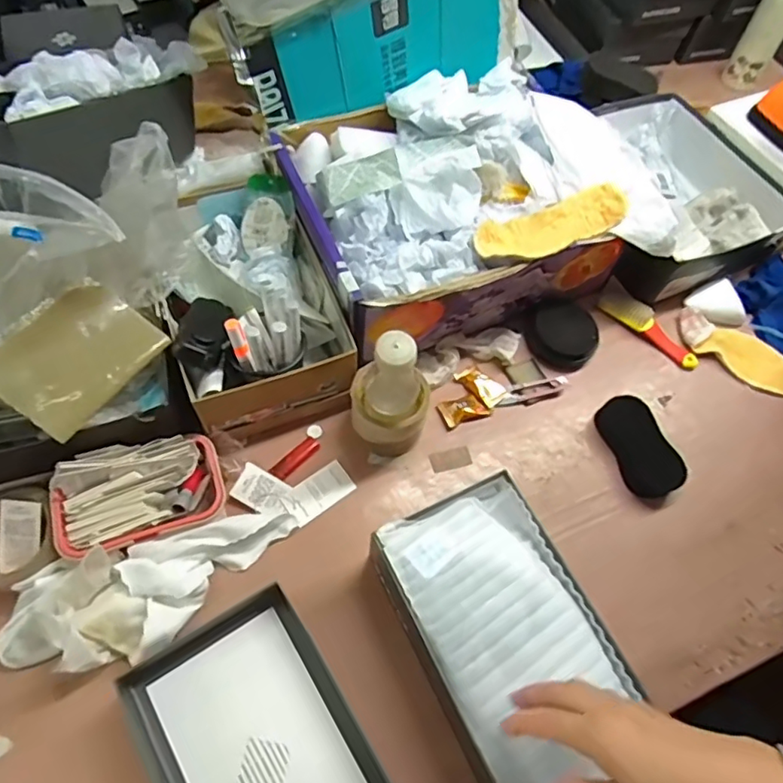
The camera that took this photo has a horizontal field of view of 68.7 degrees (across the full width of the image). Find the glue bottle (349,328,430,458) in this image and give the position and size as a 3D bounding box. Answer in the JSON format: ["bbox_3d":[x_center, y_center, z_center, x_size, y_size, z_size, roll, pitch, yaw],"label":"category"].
[{"bbox_3d":[-0.001,0.002,0.627,0.087,0.194,0.075,5,61,-2],"label":"glue bottle"}]

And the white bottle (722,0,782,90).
[{"bbox_3d":[0.675,-0.659,1.012,0.066,0.231,0.061,30,63,11],"label":"white bottle"}]

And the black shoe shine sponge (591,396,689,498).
[{"bbox_3d":[0.303,0.065,0.702,0.064,0.035,0.128,-20,65,-15],"label":"black shoe shine sponge"}]

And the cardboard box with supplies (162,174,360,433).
[{"bbox_3d":[-0.178,-0.116,0.699,0.185,0.133,0.303,-18,64,-14],"label":"cardboard box with supplies"}]

